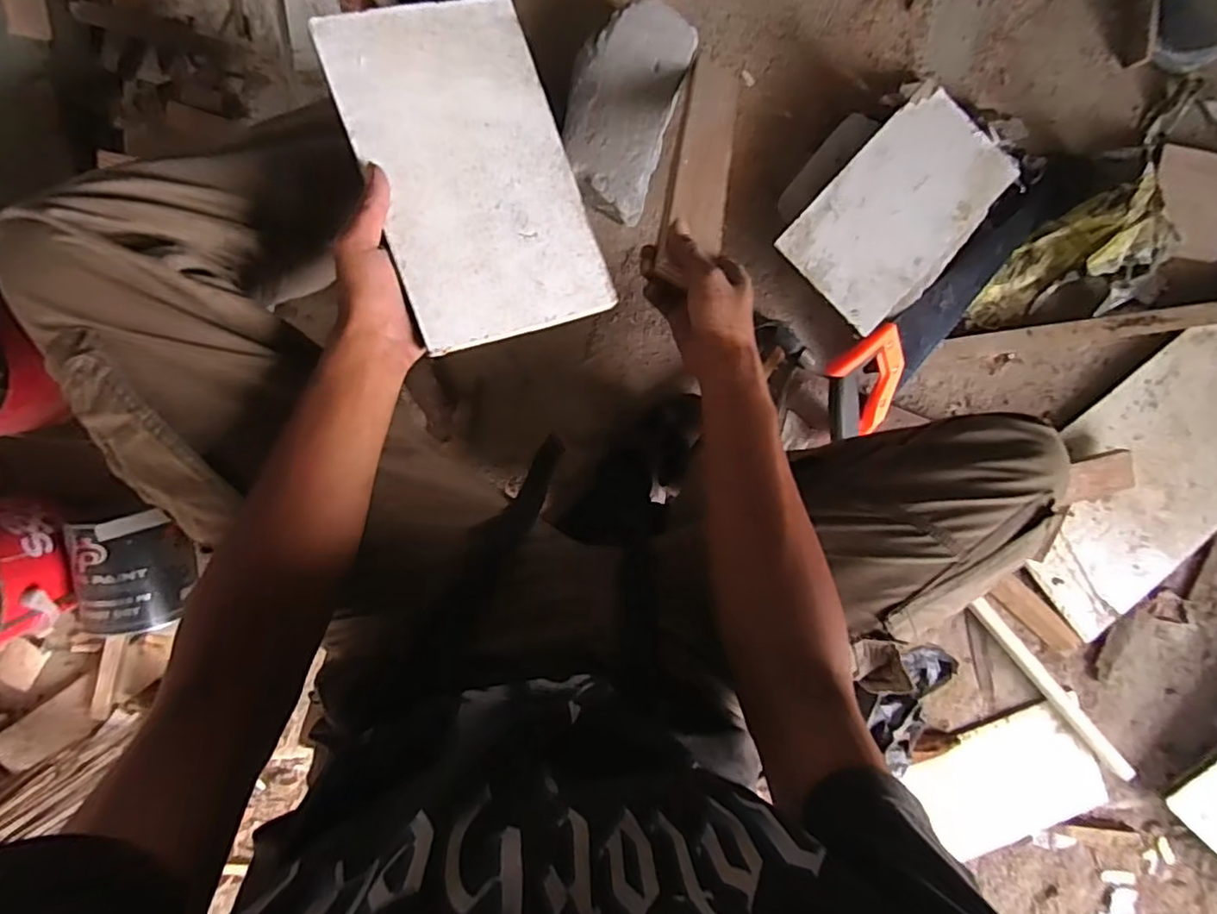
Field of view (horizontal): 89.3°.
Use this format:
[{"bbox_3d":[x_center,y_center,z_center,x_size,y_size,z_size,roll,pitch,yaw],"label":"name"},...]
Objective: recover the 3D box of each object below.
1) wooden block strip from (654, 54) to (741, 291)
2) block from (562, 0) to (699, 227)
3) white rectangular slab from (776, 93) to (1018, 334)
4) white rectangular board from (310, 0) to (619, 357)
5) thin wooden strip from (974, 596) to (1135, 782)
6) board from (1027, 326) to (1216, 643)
[{"bbox_3d":[0.094,-0.289,0.592,0.058,0.025,0.328,15,59,-5],"label":"wooden block strip"},{"bbox_3d":[0.013,-0.387,0.697,0.111,0.069,0.208,18,95,-7],"label":"block"},{"bbox_3d":[0.328,-0.269,0.688,0.245,0.019,0.154,-45,98,4],"label":"white rectangular slab"},{"bbox_3d":[-0.099,-0.211,0.454,0.147,0.005,0.244,-21,94,-17],"label":"white rectangular board"},{"bbox_3d":[0.619,0.326,0.857,0.025,0.021,0.354,-43,98,3],"label":"thin wooden strip"},{"bbox_3d":[0.777,-0.014,0.818,0.521,0.015,0.255,-44,98,4],"label":"board"}]

